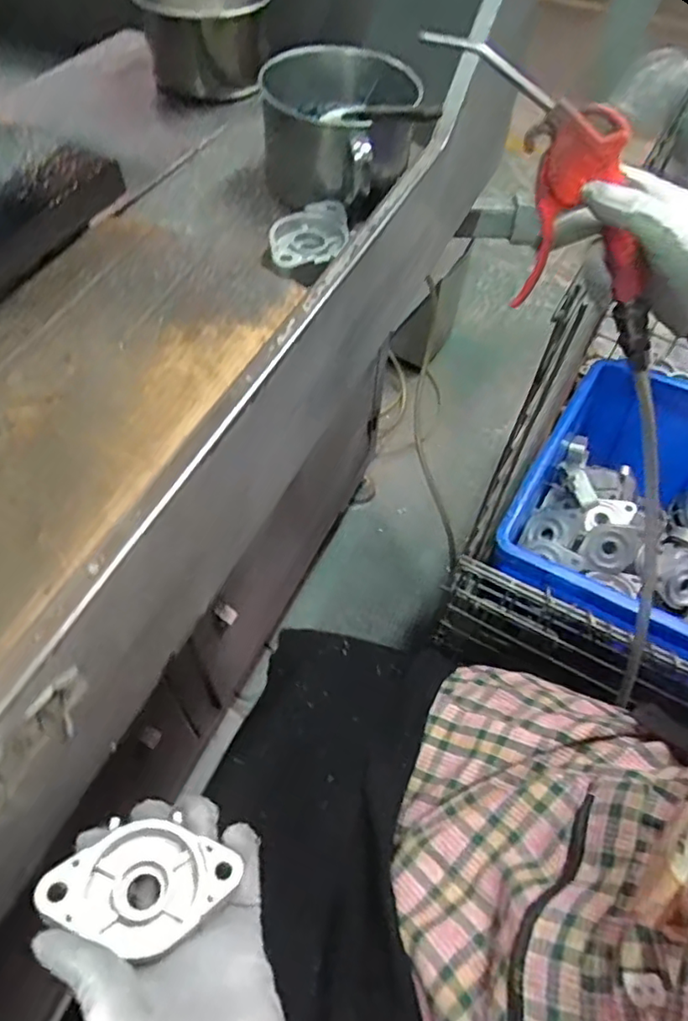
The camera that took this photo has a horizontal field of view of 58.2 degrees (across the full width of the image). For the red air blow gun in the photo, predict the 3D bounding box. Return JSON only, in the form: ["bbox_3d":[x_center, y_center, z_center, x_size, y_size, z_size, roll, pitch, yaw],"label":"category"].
[{"bbox_3d":[0.153,-0.209,0.428,0.099,0.261,0.042,-3,46,47],"label":"red air blow gun"}]

